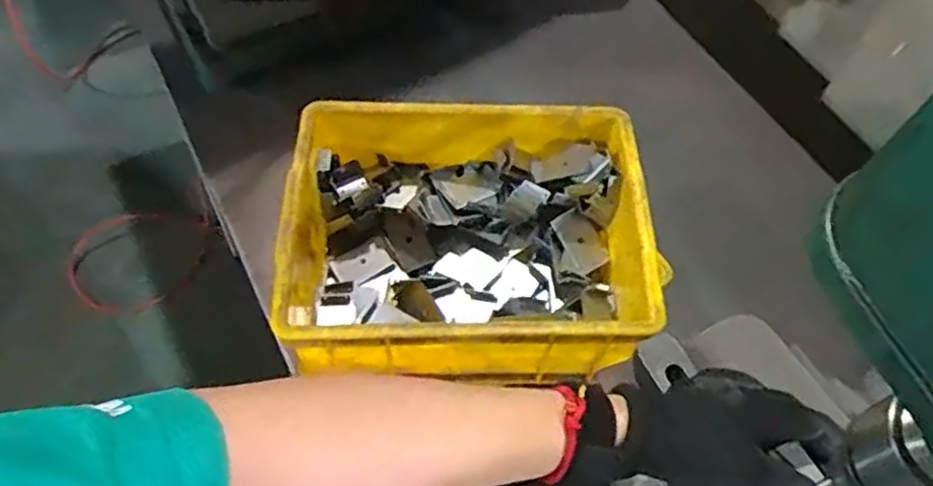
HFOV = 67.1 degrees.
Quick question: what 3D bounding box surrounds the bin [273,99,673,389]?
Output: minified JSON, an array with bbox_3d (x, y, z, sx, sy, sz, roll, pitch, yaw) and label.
[{"bbox_3d":[0.002,-0.004,0.700,0.340,0.114,0.255,-1,59,-3],"label":"bin"}]

